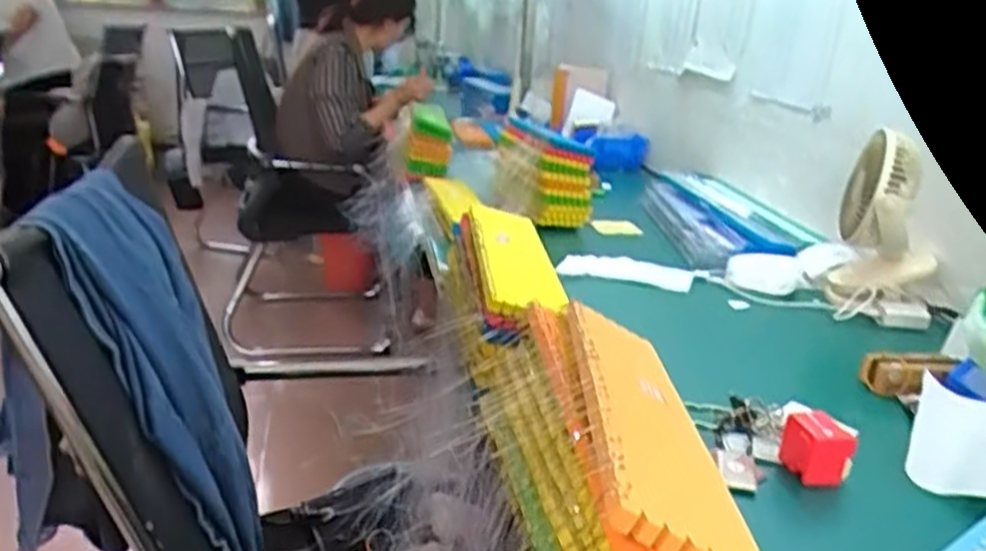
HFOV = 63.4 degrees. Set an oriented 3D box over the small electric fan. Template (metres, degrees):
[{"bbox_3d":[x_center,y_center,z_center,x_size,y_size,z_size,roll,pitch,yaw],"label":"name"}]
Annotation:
[{"bbox_3d":[0.503,-0.071,1.014,0.122,0.193,0.120,12,21,24],"label":"small electric fan"}]

